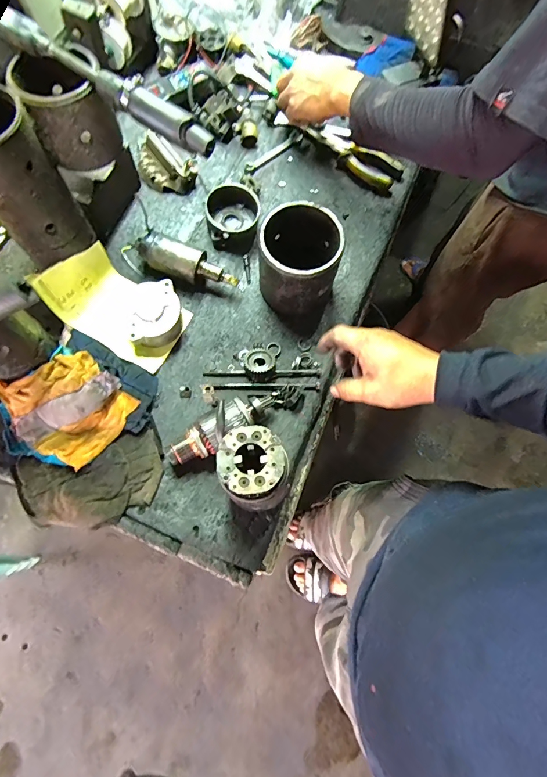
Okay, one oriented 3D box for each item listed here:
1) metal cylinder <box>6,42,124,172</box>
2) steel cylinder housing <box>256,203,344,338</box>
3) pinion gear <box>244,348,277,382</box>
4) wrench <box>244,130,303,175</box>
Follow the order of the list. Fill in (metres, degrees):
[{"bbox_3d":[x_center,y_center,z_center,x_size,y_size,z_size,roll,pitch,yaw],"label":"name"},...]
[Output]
[{"bbox_3d":[-0.214,-0.302,0.412,0.079,0.084,0.084,-18,73,-7],"label":"metal cylinder"},{"bbox_3d":[0.036,-0.177,0.548,0.104,0.125,0.114,9,72,1],"label":"steel cylinder housing"},{"bbox_3d":[-0.019,-0.035,0.541,0.042,0.020,0.045,-5,72,-3],"label":"pinion gear"},{"bbox_3d":[0.000,-0.405,0.660,0.131,0.009,0.021,-41,77,-14],"label":"wrench"}]

